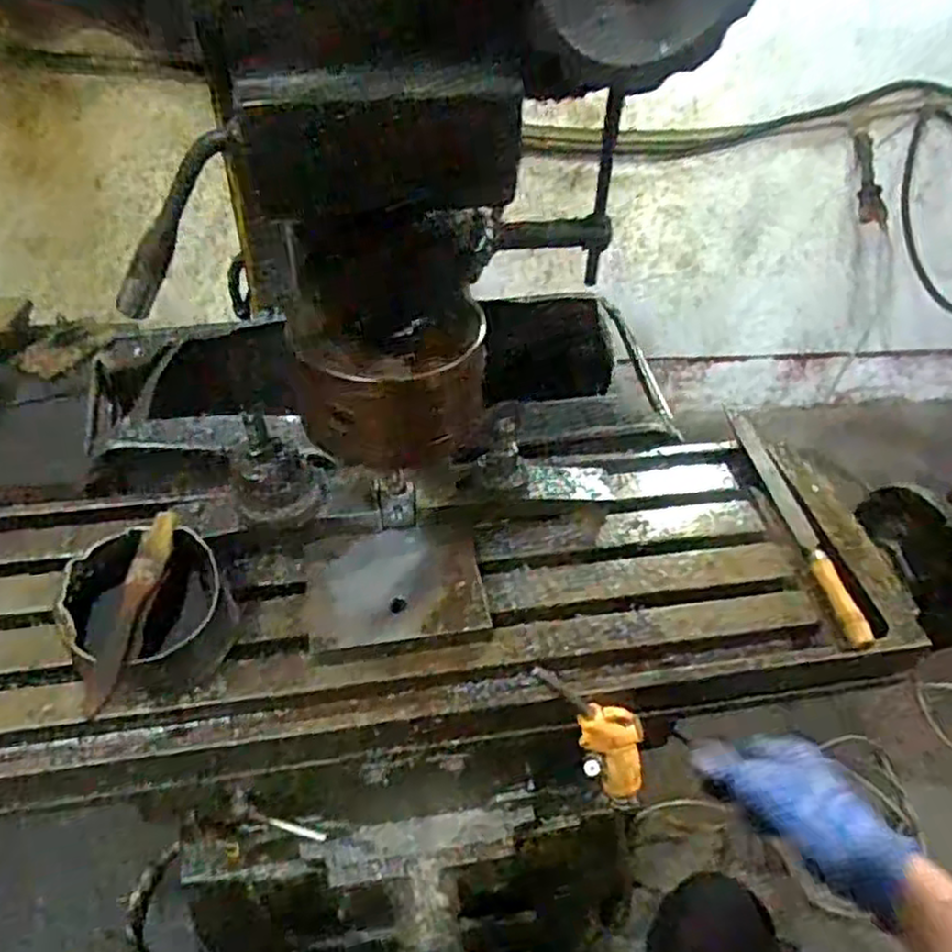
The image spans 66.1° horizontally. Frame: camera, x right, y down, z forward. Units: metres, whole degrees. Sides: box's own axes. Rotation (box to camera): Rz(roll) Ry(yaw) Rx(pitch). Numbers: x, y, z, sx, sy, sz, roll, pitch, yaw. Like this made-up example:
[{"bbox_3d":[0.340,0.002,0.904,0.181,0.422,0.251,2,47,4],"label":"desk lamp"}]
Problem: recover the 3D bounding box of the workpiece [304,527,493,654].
[{"bbox_3d":[-0.060,0.078,0.547,0.129,0.015,0.094,-7,45,-11],"label":"workpiece"}]

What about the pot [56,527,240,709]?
[{"bbox_3d":[-0.223,0.090,0.502,0.101,0.062,0.115,-25,52,-27],"label":"pot"}]

